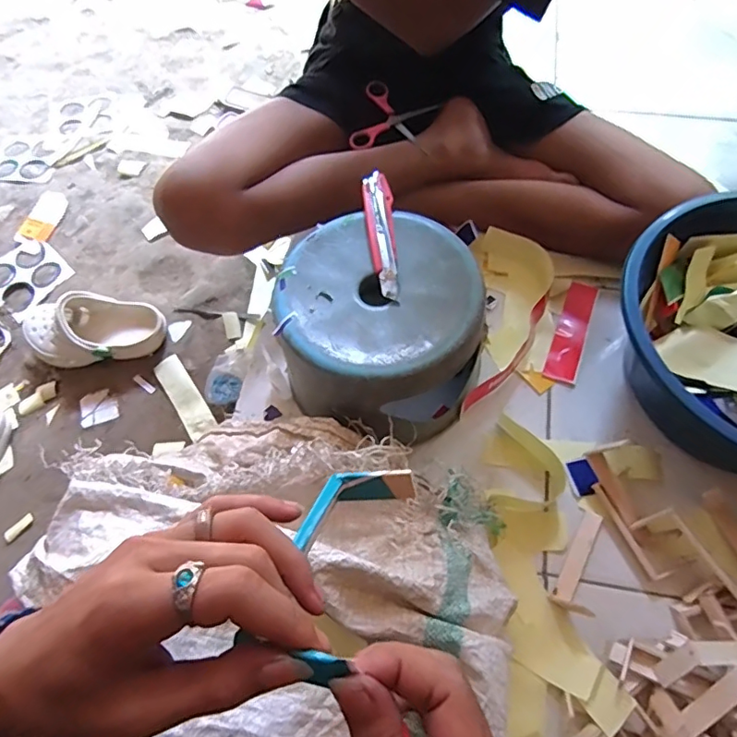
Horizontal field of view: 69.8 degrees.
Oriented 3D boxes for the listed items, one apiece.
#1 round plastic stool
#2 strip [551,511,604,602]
[{"bbox_3d":[0.017,-0.040,0.635,0.223,0.164,0.223,-1,62,2],"label":"round plastic stool"},{"bbox_3d":[0.228,0.203,0.573,0.020,0.007,0.101,28,66,16],"label":"strip"}]

